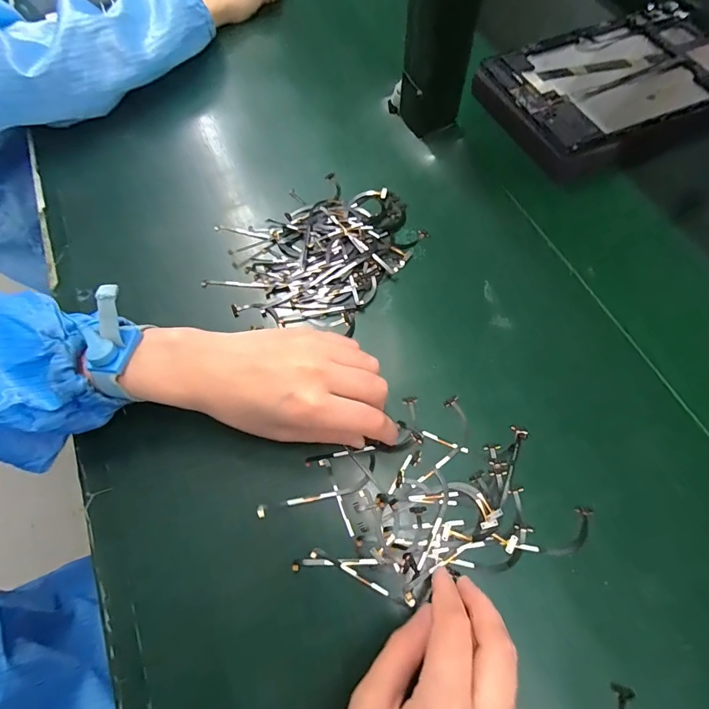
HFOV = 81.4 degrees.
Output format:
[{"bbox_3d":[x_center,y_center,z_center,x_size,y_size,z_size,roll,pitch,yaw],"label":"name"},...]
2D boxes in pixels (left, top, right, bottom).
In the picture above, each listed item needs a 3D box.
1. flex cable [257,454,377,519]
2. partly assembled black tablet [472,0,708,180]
[{"bbox_3d":[-0.022,0.089,0.267,0.082,0.004,0.017,-22,66,-8],"label":"flex cable"},{"bbox_3d":[0.263,-0.276,0.412,0.274,0.025,0.156,-24,66,-9],"label":"partly assembled black tablet"}]

